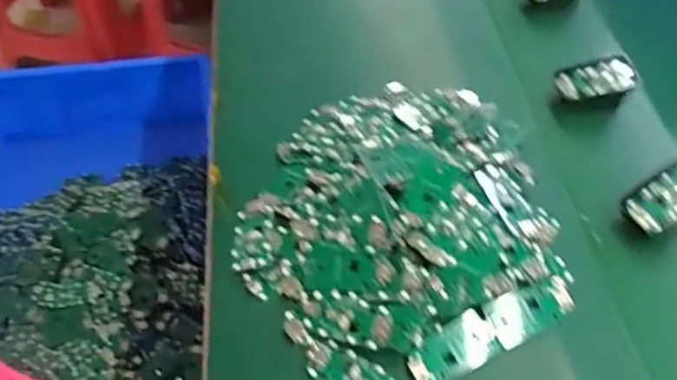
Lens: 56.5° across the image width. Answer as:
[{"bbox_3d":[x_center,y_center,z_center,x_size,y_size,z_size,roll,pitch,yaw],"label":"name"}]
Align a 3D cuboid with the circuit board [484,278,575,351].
[{"bbox_3d":[0.139,0.087,0.450,0.064,0.005,0.035,-20,77,-12],"label":"circuit board"}]

